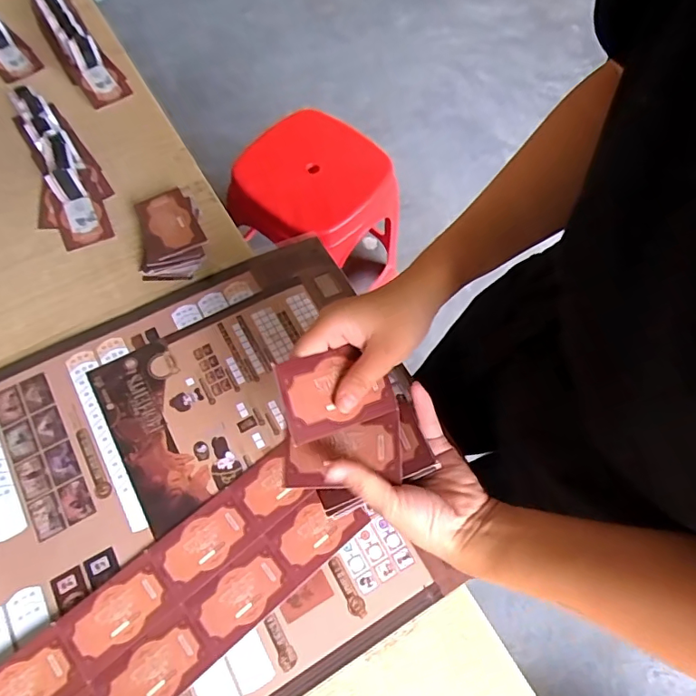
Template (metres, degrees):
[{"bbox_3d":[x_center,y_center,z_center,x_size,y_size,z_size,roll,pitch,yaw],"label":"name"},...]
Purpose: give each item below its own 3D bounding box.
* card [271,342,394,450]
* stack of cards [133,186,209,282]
[{"bbox_3d":[-0.007,0.028,0.345,0.081,0.004,0.054,-15,92,-29],"label":"card"},{"bbox_3d":[-0.198,-0.124,0.558,0.074,0.036,0.100,-12,66,-9],"label":"stack of cards"}]

